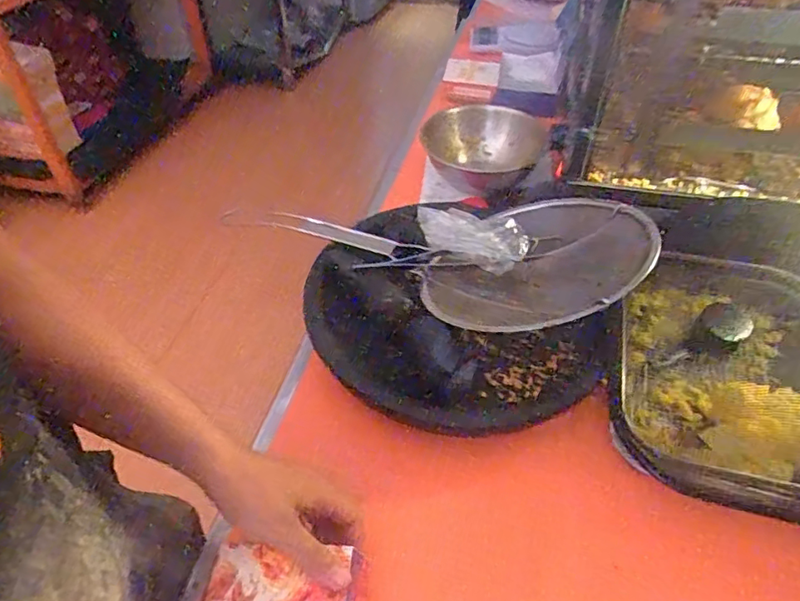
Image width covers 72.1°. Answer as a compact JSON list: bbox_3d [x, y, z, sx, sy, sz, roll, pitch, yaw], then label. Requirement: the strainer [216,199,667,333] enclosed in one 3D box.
[{"bbox_3d":[0.047,-0.074,0.615,0.432,0.072,0.225,17,47,17],"label":"strainer"}]

